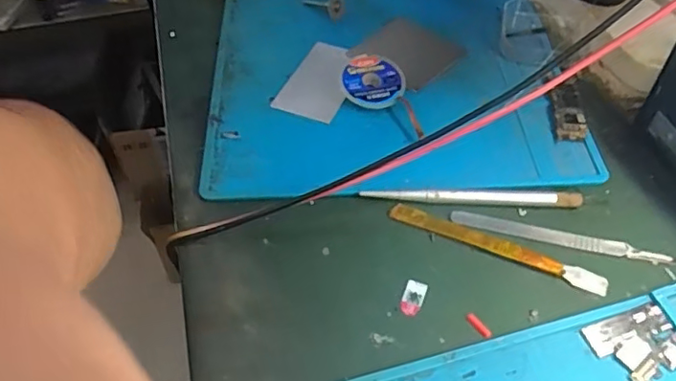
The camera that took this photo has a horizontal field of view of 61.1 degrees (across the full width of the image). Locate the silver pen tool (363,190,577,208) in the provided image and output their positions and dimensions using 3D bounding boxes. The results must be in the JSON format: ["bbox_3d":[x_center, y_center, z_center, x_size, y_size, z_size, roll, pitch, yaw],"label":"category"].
[{"bbox_3d":[0.078,0.003,0.336,0.125,0.008,0.009,1,50,3],"label":"silver pen tool"}]

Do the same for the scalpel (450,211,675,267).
[{"bbox_3d":[0.127,0.028,0.320,0.125,0.008,0.013,10,51,10],"label":"scalpel"}]

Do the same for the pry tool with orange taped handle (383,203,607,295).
[{"bbox_3d":[0.087,0.029,0.316,0.120,0.005,0.015,22,54,19],"label":"pry tool with orange taped handle"}]

